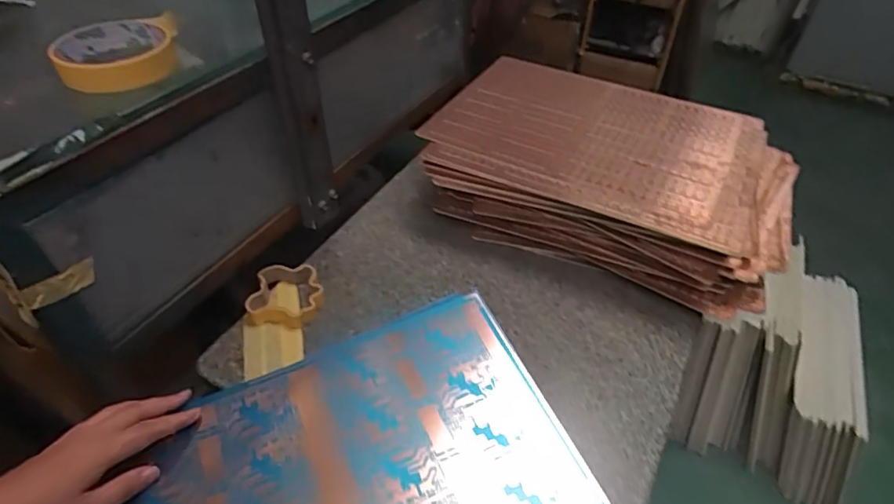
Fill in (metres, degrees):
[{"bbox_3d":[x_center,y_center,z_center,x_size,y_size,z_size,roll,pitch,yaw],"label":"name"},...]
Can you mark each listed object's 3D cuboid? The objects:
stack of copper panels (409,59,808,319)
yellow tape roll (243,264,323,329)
[{"bbox_3d":[0.193,-0.092,0.651,0.400,0.112,0.253,19,47,17],"label":"stack of copper panels"},{"bbox_3d":[-0.170,0.047,0.566,0.074,0.028,0.074,1,44,-1],"label":"yellow tape roll"}]

